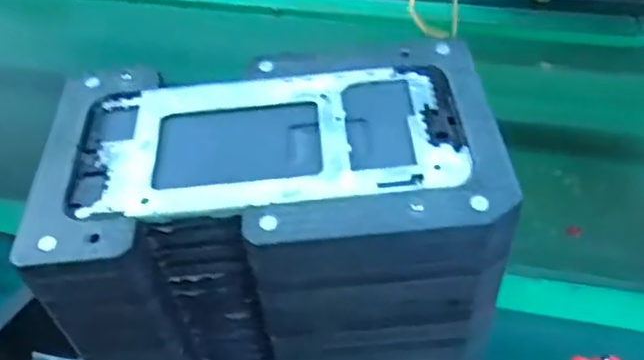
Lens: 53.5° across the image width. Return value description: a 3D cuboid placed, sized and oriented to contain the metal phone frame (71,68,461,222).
[{"bbox_3d":[-0.023,-0.018,0.270,0.158,0.009,0.079,-6,48,-1],"label":"metal phone frame"}]

